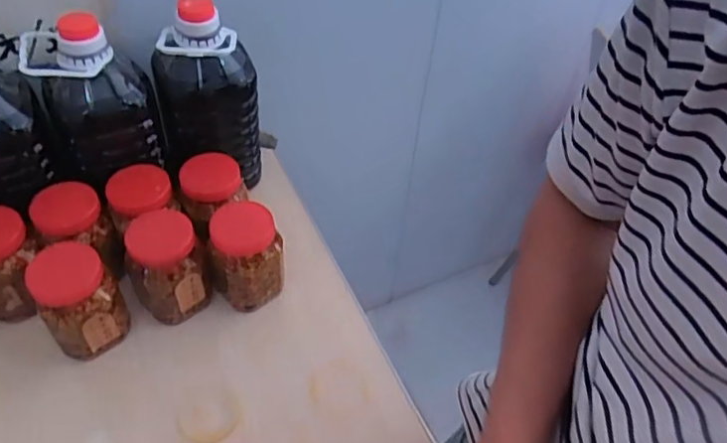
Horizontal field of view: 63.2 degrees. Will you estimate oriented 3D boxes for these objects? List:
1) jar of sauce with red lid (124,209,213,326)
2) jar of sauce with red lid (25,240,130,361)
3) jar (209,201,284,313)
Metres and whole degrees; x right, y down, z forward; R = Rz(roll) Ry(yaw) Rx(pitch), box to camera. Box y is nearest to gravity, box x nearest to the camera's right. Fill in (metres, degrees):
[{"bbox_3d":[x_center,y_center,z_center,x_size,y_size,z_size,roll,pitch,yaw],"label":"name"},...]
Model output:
[{"bbox_3d":[-0.221,0.054,0.671,0.082,0.118,0.076,3,48,-3],"label":"jar of sauce with red lid"},{"bbox_3d":[-0.305,0.085,0.632,0.069,0.112,0.076,38,55,26],"label":"jar of sauce with red lid"},{"bbox_3d":[-0.137,0.046,0.692,0.078,0.118,0.066,-23,54,-24],"label":"jar"}]

